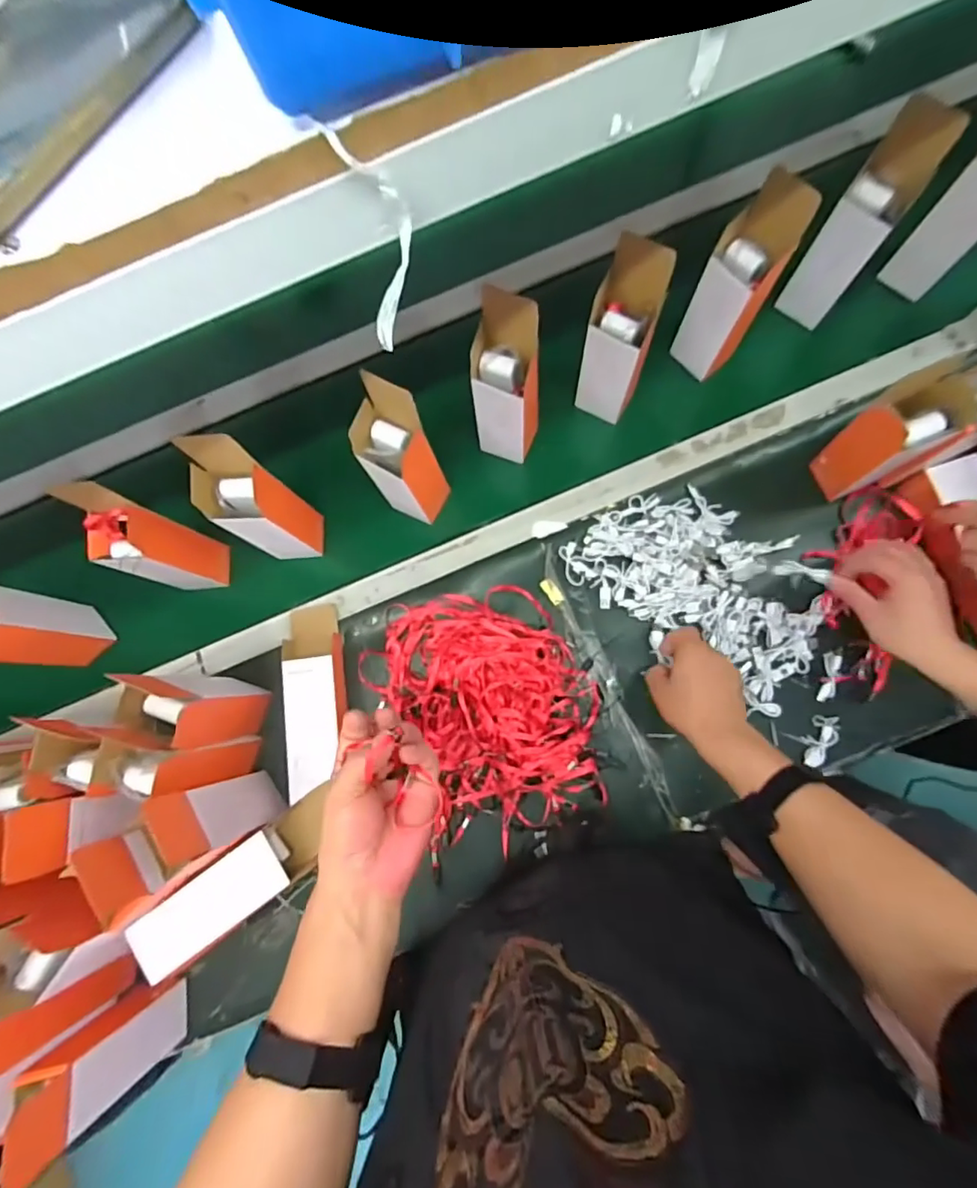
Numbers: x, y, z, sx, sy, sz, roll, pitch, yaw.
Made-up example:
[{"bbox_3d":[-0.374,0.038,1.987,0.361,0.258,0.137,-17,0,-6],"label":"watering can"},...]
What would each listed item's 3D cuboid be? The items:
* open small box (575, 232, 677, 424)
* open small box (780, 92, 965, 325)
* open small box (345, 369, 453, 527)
[{"bbox_3d":[0.152,-0.289,0.652,0.075,0.229,0.080,21,82,7],"label":"open small box"},{"bbox_3d":[0.428,-0.428,0.655,0.077,0.235,0.075,34,84,9],"label":"open small box"},{"bbox_3d":[-0.102,-0.153,0.661,0.084,0.208,0.079,29,83,8],"label":"open small box"}]

